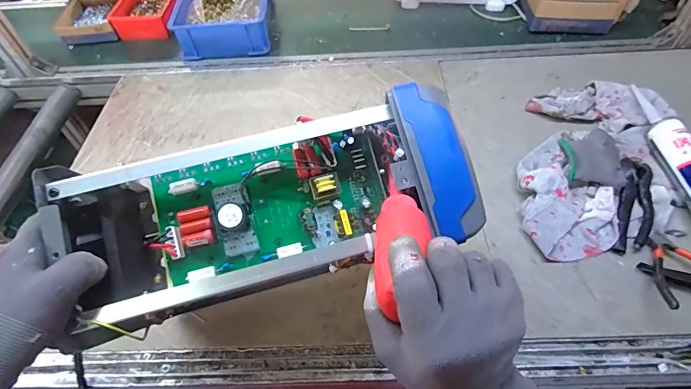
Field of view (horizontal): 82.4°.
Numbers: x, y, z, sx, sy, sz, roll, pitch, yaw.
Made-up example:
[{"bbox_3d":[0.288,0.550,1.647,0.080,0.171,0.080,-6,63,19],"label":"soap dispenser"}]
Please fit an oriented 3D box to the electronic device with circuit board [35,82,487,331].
[{"bbox_3d":[-0.070,0.011,0.363,0.360,0.090,0.144,-13,81,-7],"label":"electronic device with circuit board"}]

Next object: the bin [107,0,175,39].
[{"bbox_3d":[-0.495,-0.477,1.018,0.158,0.059,0.221,-1,51,2],"label":"bin"}]

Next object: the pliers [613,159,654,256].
[{"bbox_3d":[0.431,0.017,0.588,0.047,0.030,0.164,16,54,15],"label":"pliers"}]

